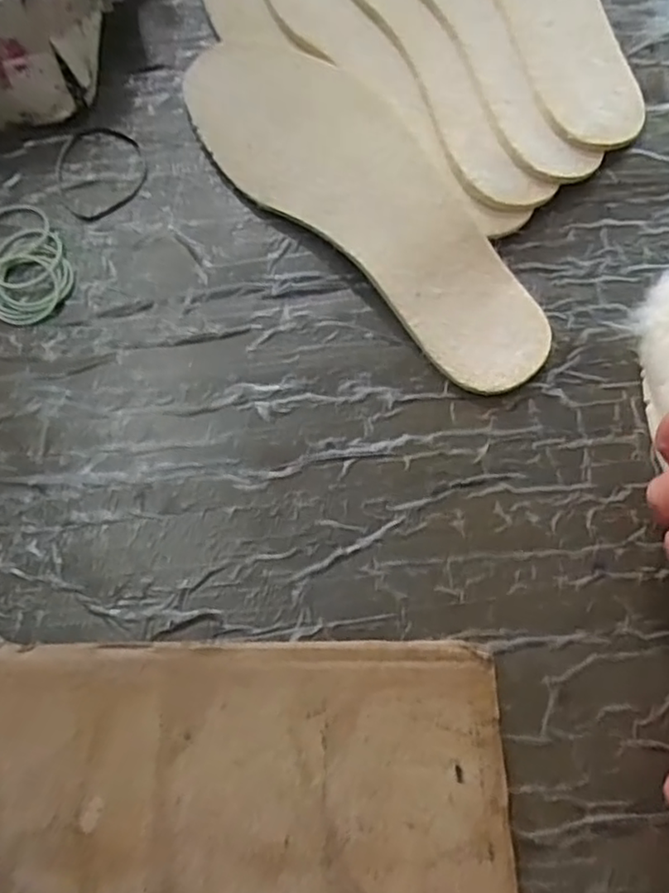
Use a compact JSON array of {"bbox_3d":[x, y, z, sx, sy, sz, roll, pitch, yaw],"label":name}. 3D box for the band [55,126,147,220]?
[{"bbox_3d":[-0.141,-0.167,0.400,0.053,0.004,0.063,-17,71,-6],"label":"band"}]

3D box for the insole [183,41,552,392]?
[{"bbox_3d":[0.018,-0.148,0.381,0.092,0.013,0.271,-45,78,-5],"label":"insole"}]

